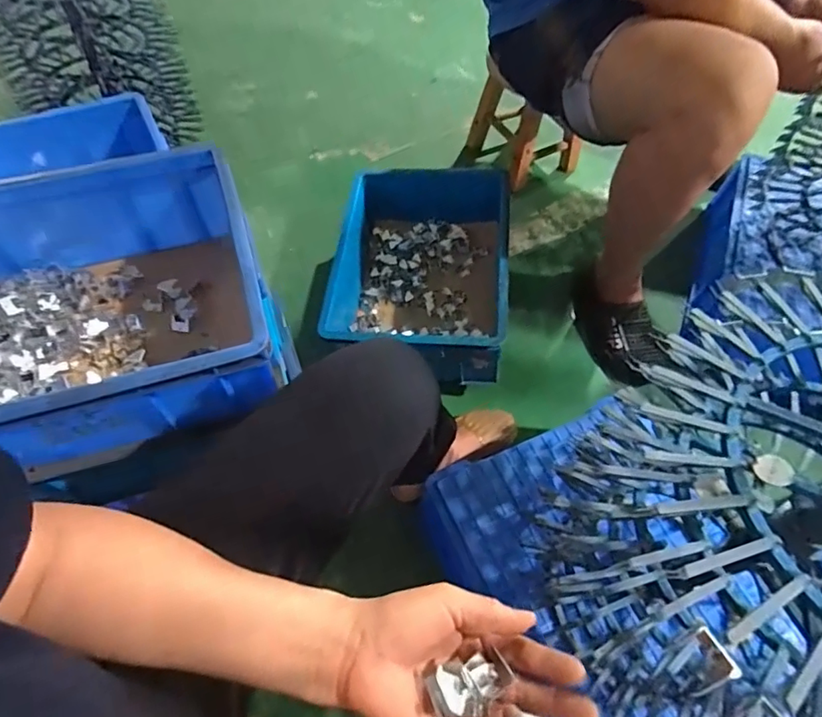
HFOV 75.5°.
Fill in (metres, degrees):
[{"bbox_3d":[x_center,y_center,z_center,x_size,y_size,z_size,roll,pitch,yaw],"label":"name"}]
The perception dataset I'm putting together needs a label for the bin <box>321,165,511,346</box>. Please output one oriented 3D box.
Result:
[{"bbox_3d":[0.016,-0.180,1.021,0.324,0.205,0.369,6,59,1],"label":"bin"}]

